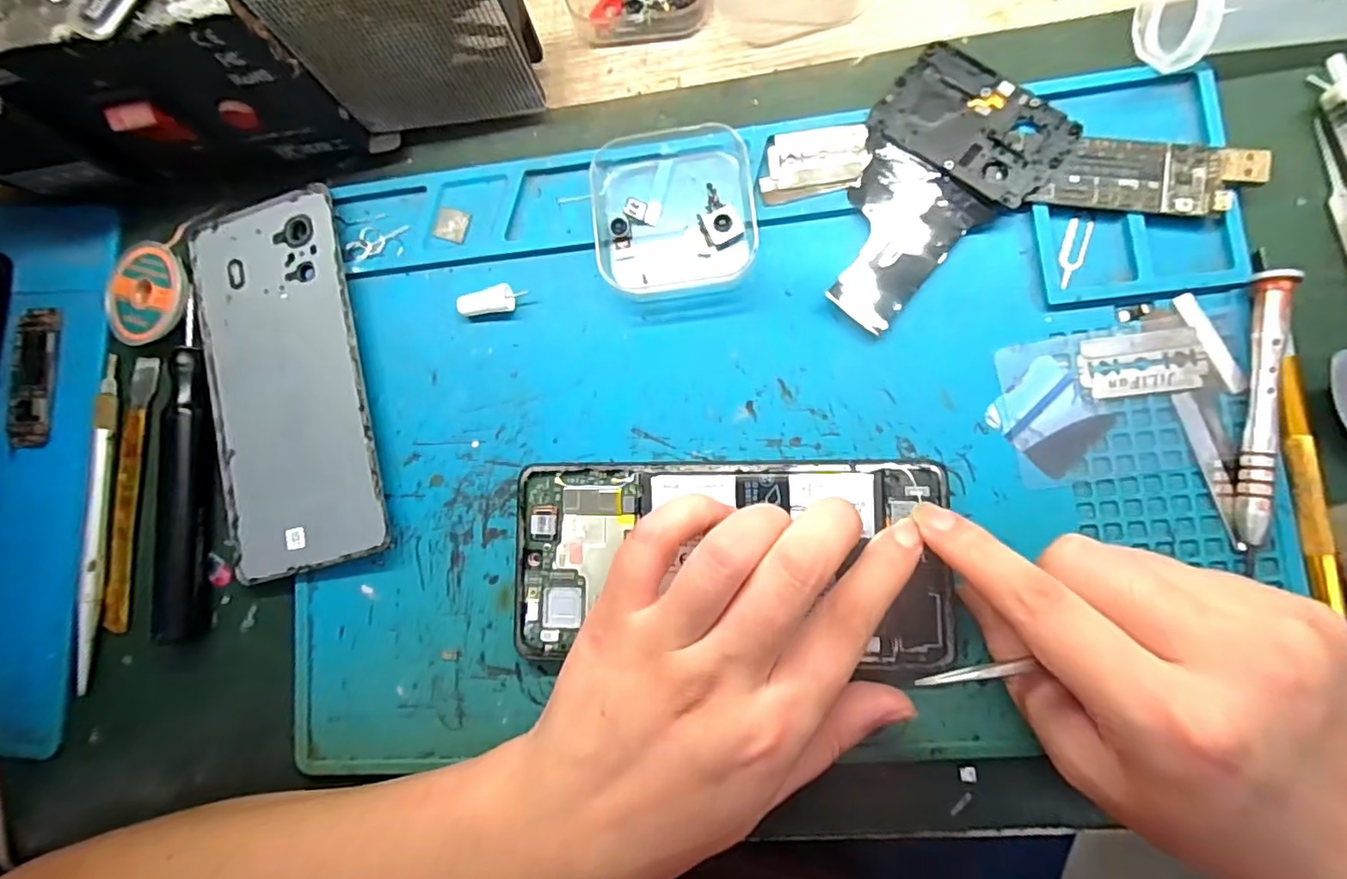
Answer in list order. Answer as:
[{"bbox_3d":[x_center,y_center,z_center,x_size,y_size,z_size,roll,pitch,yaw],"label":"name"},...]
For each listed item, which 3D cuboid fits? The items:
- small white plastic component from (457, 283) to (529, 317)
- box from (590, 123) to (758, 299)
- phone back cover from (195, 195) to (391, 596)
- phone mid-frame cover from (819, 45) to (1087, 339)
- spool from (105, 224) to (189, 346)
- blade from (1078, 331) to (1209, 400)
[{"bbox_3d":[-0.075,-0.057,0.251,0.027,0.010,0.010,-6,84,7],"label":"small white plastic component"},{"bbox_3d":[0.000,-0.094,0.243,0.063,0.015,0.067,-7,84,7],"label":"box"},{"bbox_3d":[-0.164,-0.025,0.256,0.070,0.010,0.158,-13,83,6],"label":"phone back cover"},{"bbox_3d":[0.095,-0.095,0.233,0.066,0.010,0.106,39,91,9],"label":"phone mid-frame cover"},{"bbox_3d":[-0.230,-0.065,0.262,0.039,0.008,0.048,-3,84,7],"label":"spool"},{"bbox_3d":[0.171,-0.028,0.219,0.041,0.004,0.022,-5,84,7],"label":"blade"}]

